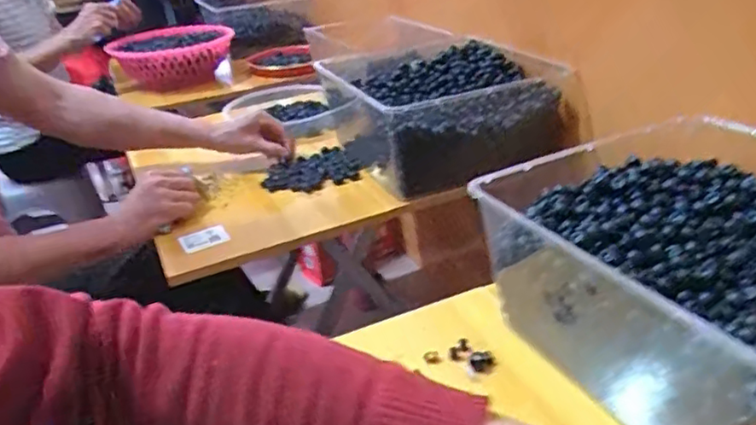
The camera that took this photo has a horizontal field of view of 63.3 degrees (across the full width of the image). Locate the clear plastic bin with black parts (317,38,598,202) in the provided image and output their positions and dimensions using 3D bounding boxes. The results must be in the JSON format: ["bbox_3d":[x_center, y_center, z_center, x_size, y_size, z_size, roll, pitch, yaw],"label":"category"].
[{"bbox_3d":[0.084,-0.168,0.995,0.299,0.145,0.362,-17,29,-20],"label":"clear plastic bin with black parts"}]

